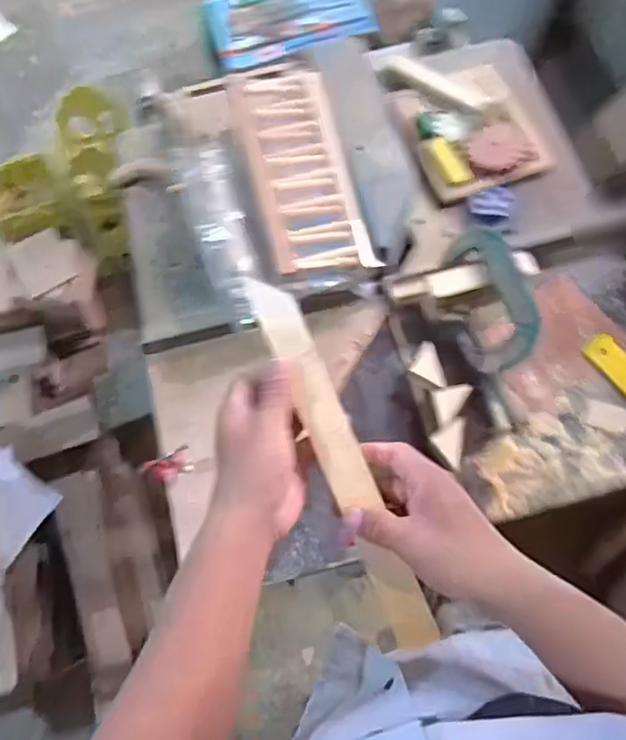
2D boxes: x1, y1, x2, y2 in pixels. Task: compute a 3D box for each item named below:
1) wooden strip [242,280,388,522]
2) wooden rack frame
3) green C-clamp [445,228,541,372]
[{"bbox_3d":[0.000,0.016,0.481,0.038,0.016,0.196,-20,79,-21],"label":"wooden strip"},{"bbox_3d":[-0.016,-0.240,0.737,0.116,0.039,0.286,-15,70,-3],"label":"wooden rack frame"},{"bbox_3d":[0.209,-0.087,0.697,0.032,0.083,0.171,1,63,-42],"label":"green C-clamp"}]

